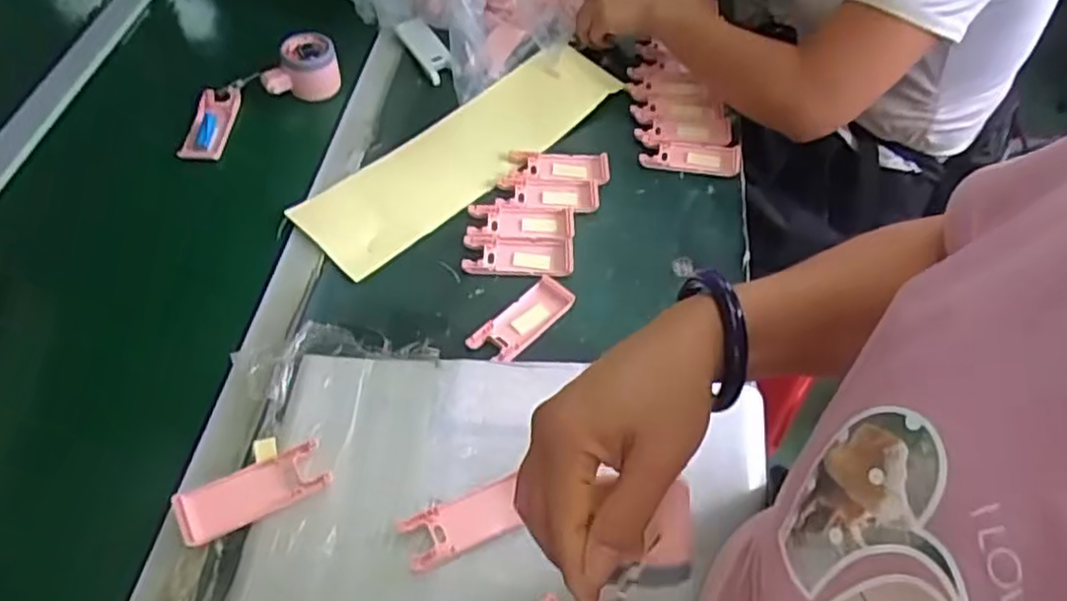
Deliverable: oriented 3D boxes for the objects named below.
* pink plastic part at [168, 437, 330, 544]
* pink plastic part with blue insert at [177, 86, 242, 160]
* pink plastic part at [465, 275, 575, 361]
[{"bbox_3d":[-0.206,0.140,0.524,0.103,0.017,0.041,-24,59,-18],"label":"pink plastic part"},{"bbox_3d":[-0.350,-0.191,0.766,0.042,0.023,0.097,4,54,0],"label":"pink plastic part with blue insert"},{"bbox_3d":[-0.008,0.019,0.646,0.044,0.010,0.105,38,61,22],"label":"pink plastic part"}]

